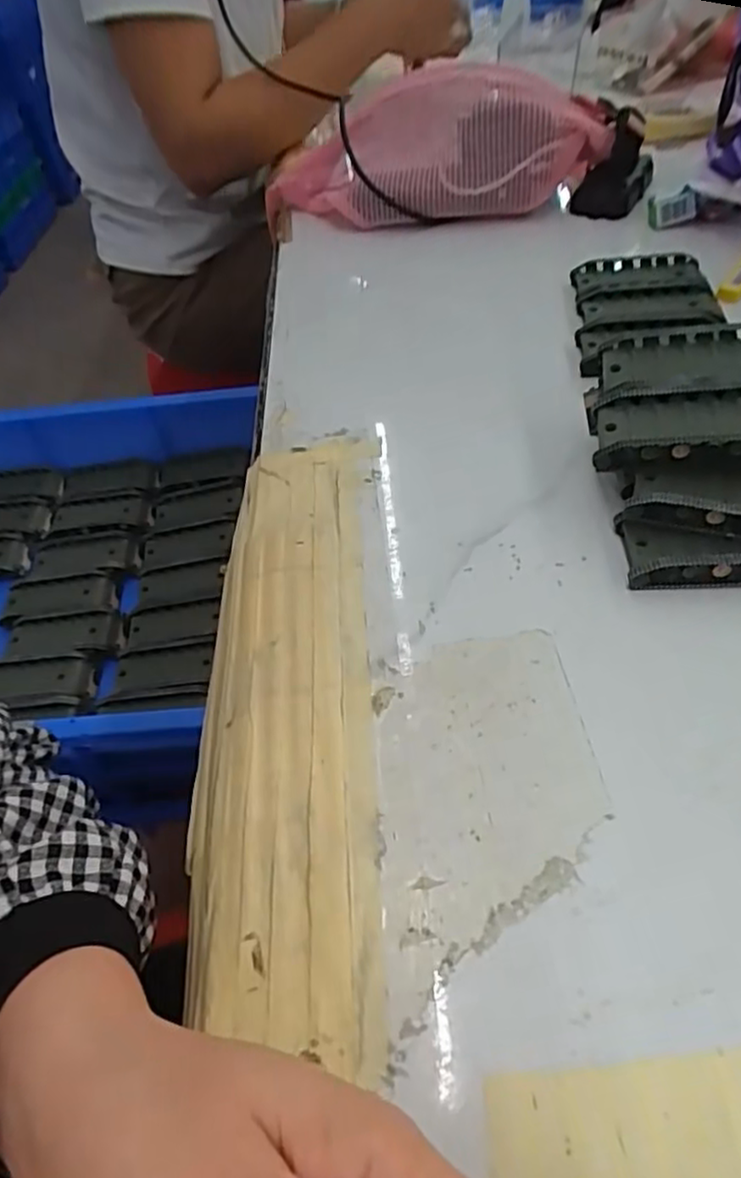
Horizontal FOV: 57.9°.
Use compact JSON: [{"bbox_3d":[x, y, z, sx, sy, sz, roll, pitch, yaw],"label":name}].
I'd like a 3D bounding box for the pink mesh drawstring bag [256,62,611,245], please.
[{"bbox_3d":[0.051,-0.400,0.607,0.292,0.098,0.131,-10,49,-2],"label":"pink mesh drawstring bag"}]

